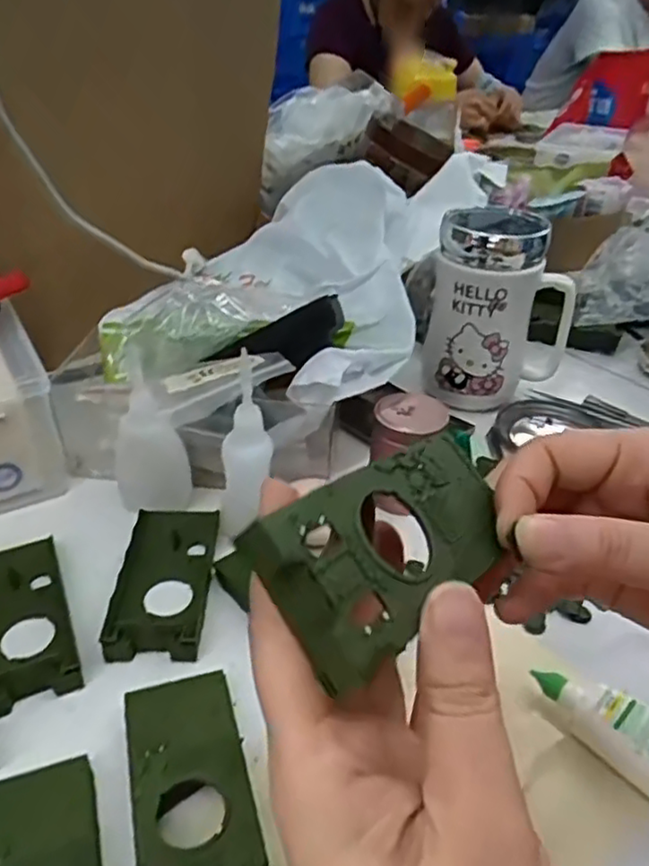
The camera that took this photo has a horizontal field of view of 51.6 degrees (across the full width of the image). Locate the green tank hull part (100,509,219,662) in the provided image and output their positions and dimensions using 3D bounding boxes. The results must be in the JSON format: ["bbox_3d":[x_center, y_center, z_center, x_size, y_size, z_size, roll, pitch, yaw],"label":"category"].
[{"bbox_3d":[-0.086,0.075,0.362,0.046,0.020,0.108,0,35,-2],"label":"green tank hull part"}]

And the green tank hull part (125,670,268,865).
[{"bbox_3d":[-0.052,0.141,0.265,0.043,0.021,0.104,-9,36,-15],"label":"green tank hull part"}]

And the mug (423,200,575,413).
[{"bbox_3d":[0.130,-0.091,0.504,0.096,0.128,0.077,18,38,20],"label":"mug"}]

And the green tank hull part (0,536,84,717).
[{"bbox_3d":[-0.156,0.091,0.338,0.047,0.021,0.102,-14,38,-22],"label":"green tank hull part"}]

